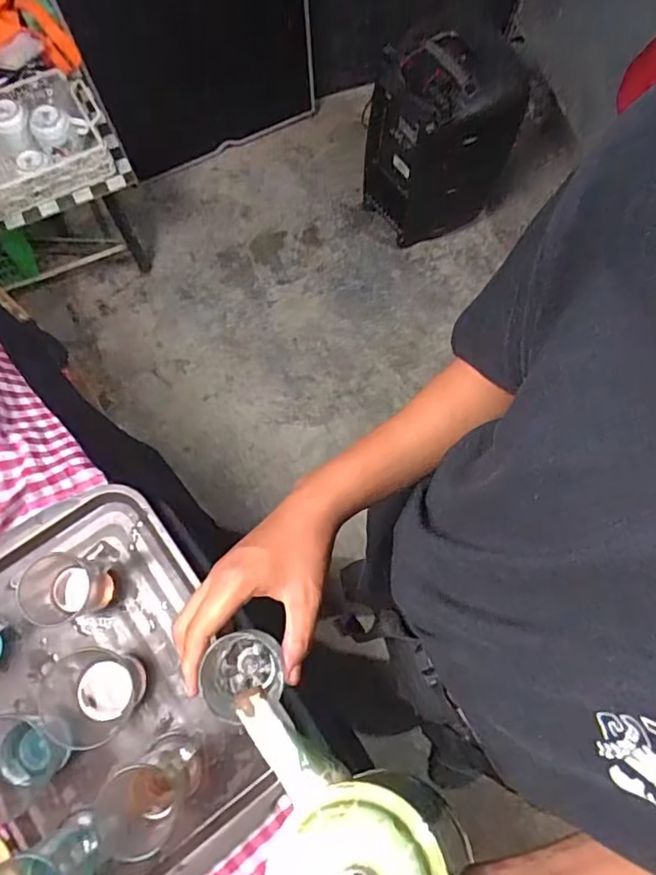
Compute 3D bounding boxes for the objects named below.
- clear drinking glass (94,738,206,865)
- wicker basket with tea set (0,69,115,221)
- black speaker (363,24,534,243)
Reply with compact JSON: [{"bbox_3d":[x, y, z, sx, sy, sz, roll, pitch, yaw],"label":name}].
[{"bbox_3d":[-0.183,0.372,0.593,0.083,0.111,0.075,-28,76,-10],"label":"clear drinking glass"},{"bbox_3d":[-0.667,-0.633,1.171,0.375,0.145,0.259,-30,77,-10],"label":"wicker basket with tea set"},{"bbox_3d":[0.303,-0.788,1.530,0.331,0.520,0.230,-22,75,-8],"label":"black speaker"}]

